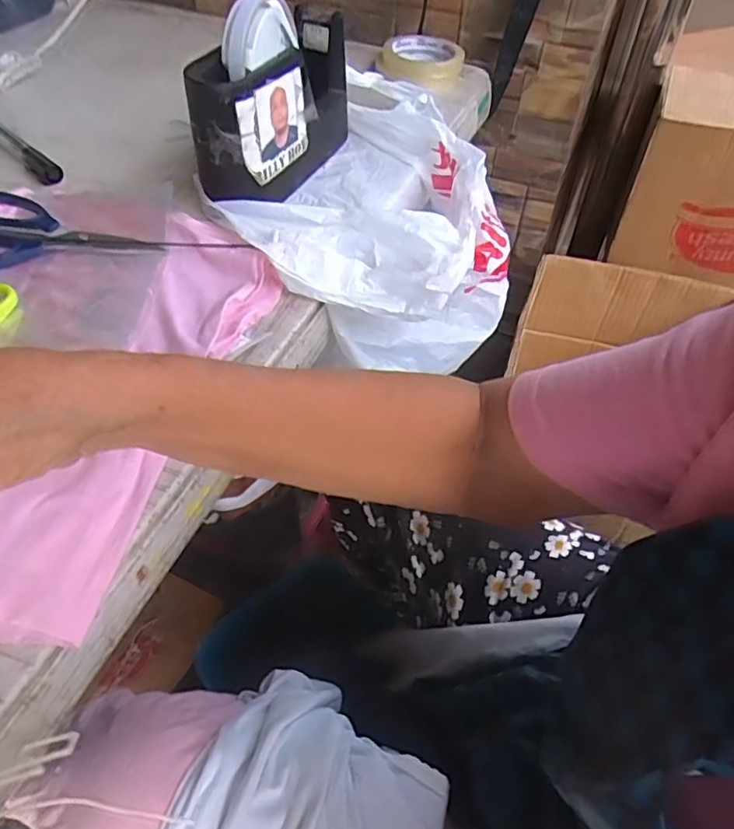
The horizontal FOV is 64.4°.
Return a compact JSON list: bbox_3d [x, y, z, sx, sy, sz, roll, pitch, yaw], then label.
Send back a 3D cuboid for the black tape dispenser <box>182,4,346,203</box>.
[{"bbox_3d":[-0.073,-0.247,0.471,0.054,0.091,0.177,18,52,14],"label":"black tape dispenser"}]

